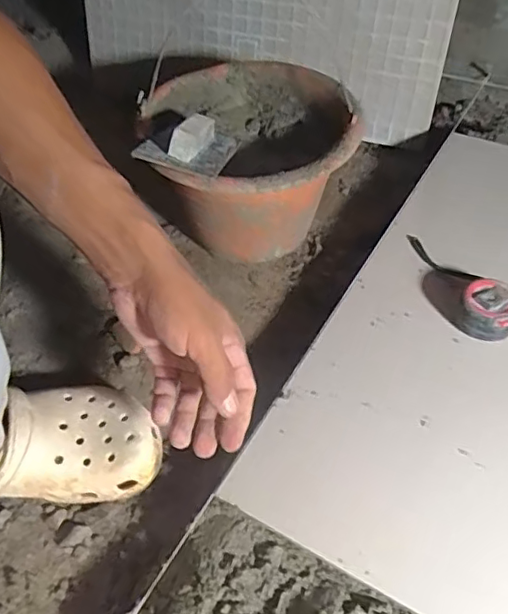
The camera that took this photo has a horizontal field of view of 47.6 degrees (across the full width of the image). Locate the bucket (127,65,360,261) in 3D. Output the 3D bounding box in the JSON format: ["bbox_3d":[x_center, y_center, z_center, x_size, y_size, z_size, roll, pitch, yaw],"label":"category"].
[{"bbox_3d":[0.002,-0.177,0.697,0.225,0.173,0.242,-3,49,3],"label":"bucket"}]

